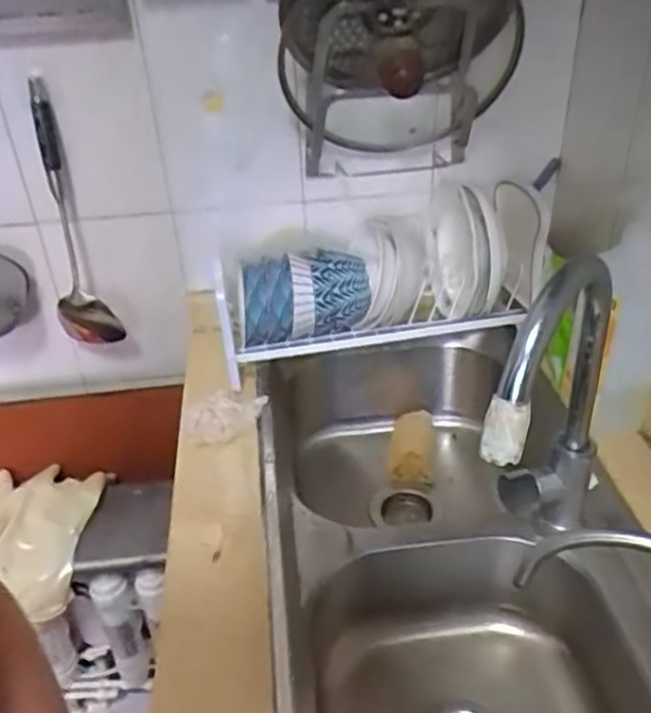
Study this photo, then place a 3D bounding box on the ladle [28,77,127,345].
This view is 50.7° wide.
[{"bbox_3d":[-0.365,-0.172,0.956,0.075,0.386,0.091,-19,37,-19],"label":"ladle"}]

